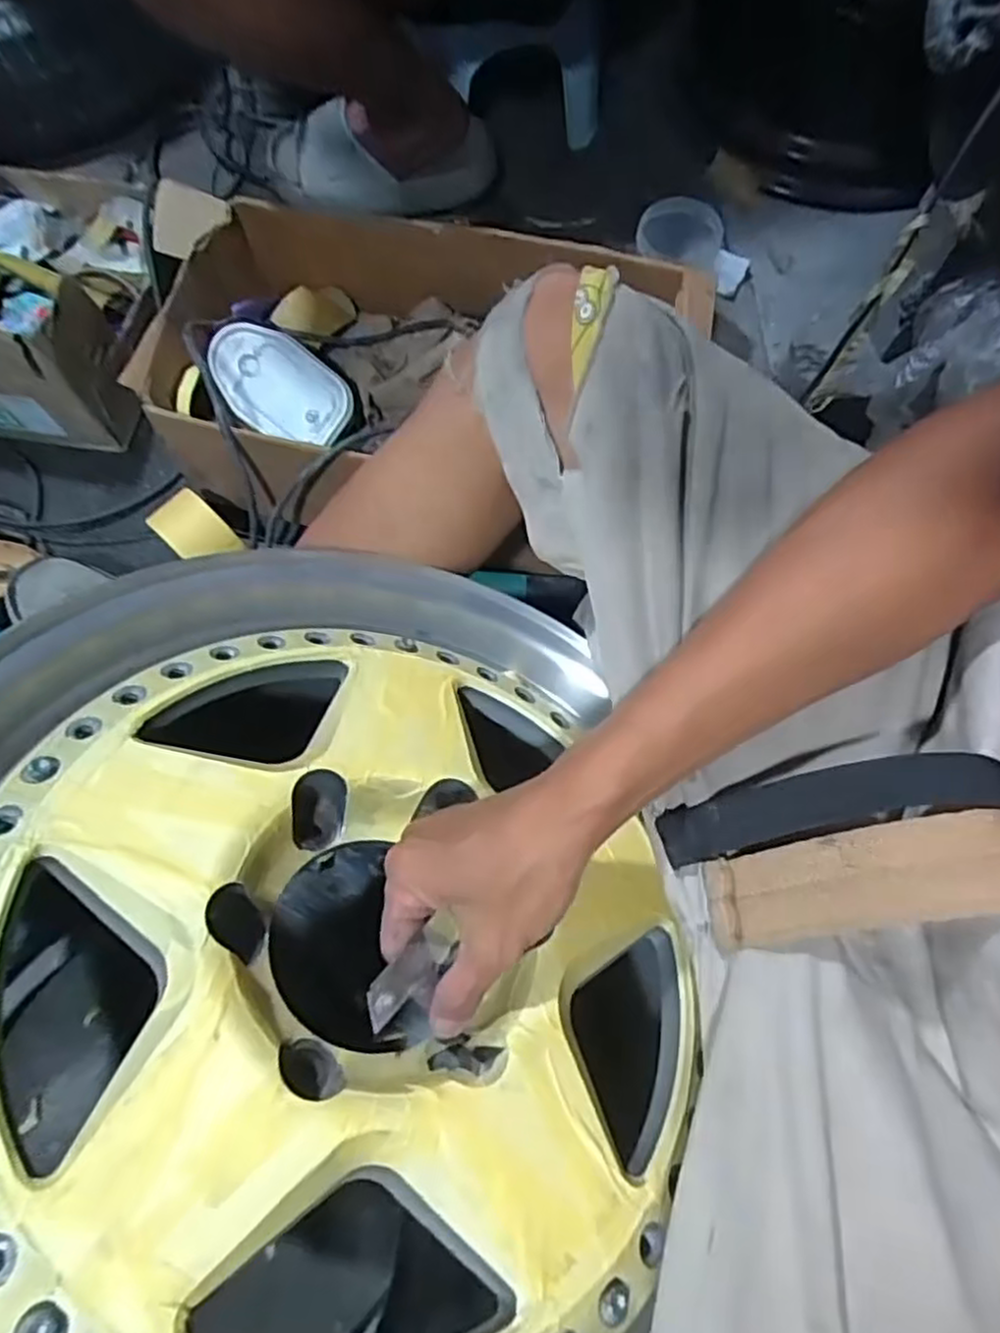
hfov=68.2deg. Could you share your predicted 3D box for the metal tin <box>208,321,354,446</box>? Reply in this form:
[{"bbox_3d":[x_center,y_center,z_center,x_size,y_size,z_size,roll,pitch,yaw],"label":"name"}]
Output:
[{"bbox_3d":[-0.211,-0.270,0.713,0.137,0.030,0.088,36,103,-5],"label":"metal tin"}]

